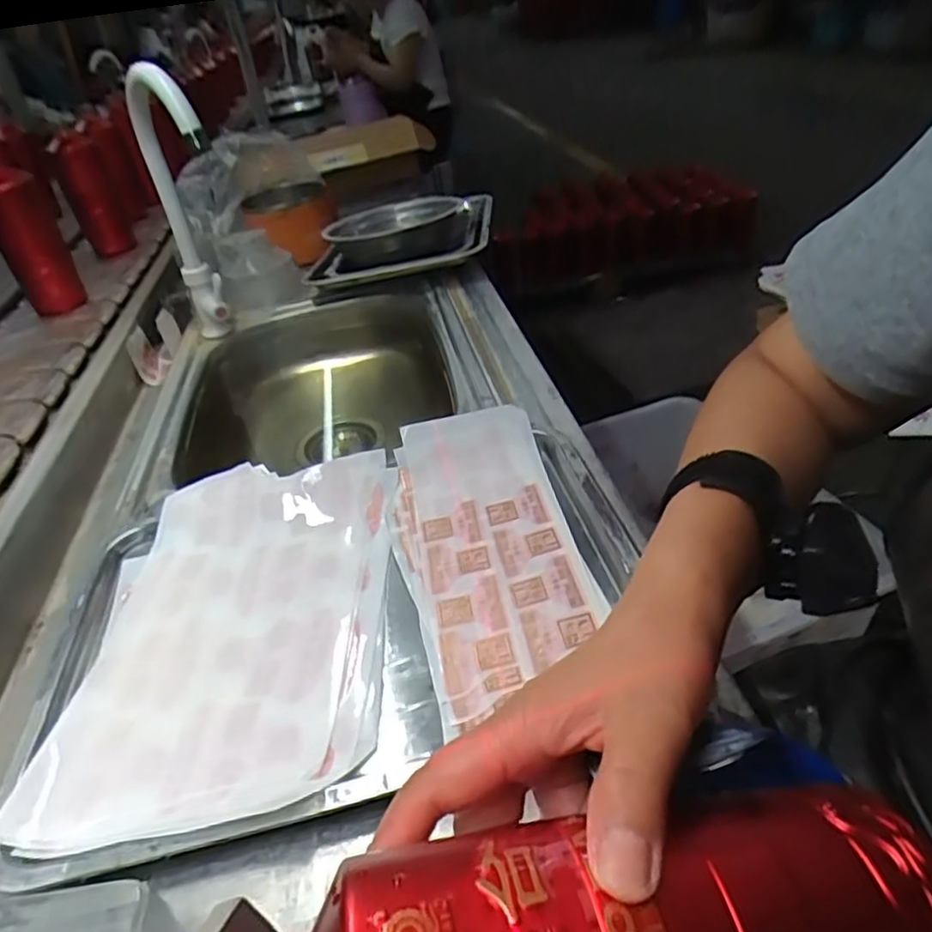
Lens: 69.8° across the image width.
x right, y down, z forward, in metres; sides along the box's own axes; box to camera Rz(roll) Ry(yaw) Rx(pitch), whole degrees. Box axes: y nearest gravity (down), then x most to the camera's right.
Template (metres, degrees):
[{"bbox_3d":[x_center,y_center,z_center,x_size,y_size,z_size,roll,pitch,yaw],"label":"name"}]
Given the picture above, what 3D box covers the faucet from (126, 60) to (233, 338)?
[{"bbox_3d":[-0.307,-0.280,0.755,0.044,0.352,0.132,-29,65,-26],"label":"faucet"}]

